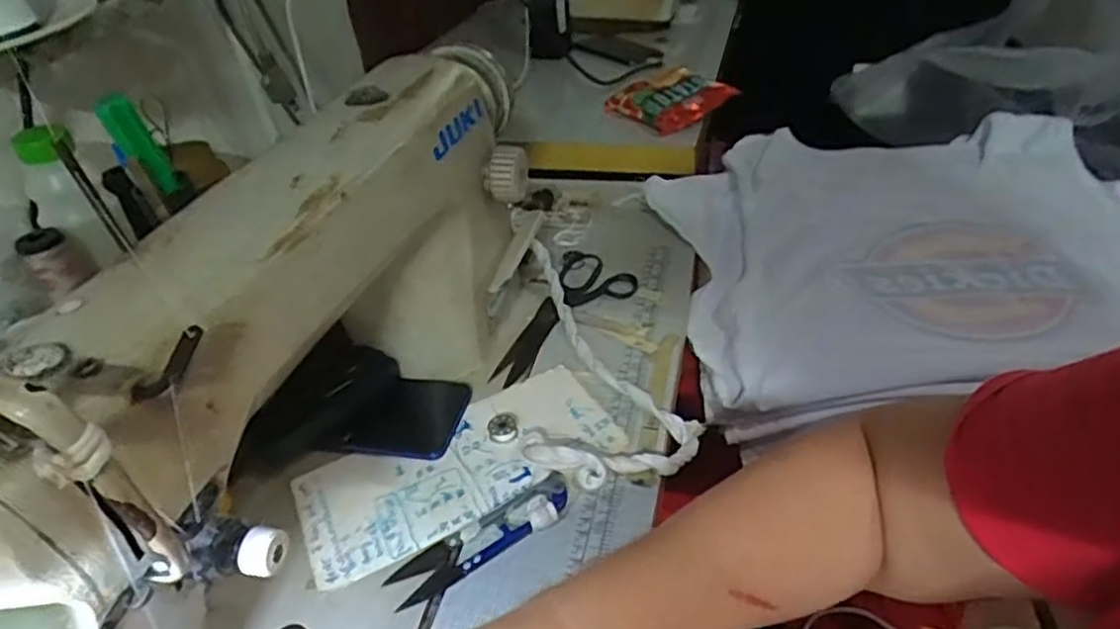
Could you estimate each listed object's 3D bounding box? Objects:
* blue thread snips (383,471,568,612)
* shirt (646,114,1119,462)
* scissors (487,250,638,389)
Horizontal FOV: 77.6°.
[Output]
[{"bbox_3d":[-0.045,0.134,0.424,0.119,0.014,0.030,-26,42,-25],"label":"blue thread snips"},{"bbox_3d":[0.361,-0.067,0.717,0.482,0.099,0.365,-6,37,0],"label":"shirt"},{"bbox_3d":[0.011,-0.002,0.598,0.078,0.012,0.178,9,40,19],"label":"scissors"}]

